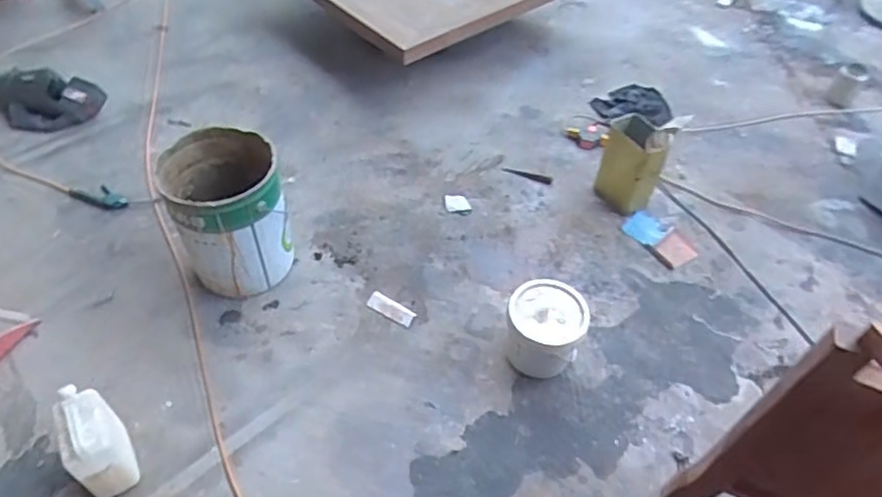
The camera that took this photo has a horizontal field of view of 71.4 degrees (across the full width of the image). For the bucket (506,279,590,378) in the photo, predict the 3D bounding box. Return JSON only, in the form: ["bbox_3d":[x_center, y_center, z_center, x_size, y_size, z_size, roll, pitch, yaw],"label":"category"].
[{"bbox_3d":[0.255,0.201,1.521,0.193,0.162,0.225,12,51,7],"label":"bucket"}]

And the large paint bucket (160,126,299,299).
[{"bbox_3d":[-0.551,-0.086,1.609,0.271,0.356,0.287,1,50,-1],"label":"large paint bucket"}]

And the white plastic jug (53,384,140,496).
[{"bbox_3d":[-0.706,0.401,1.262,0.097,0.207,0.165,-23,54,-22],"label":"white plastic jug"}]

